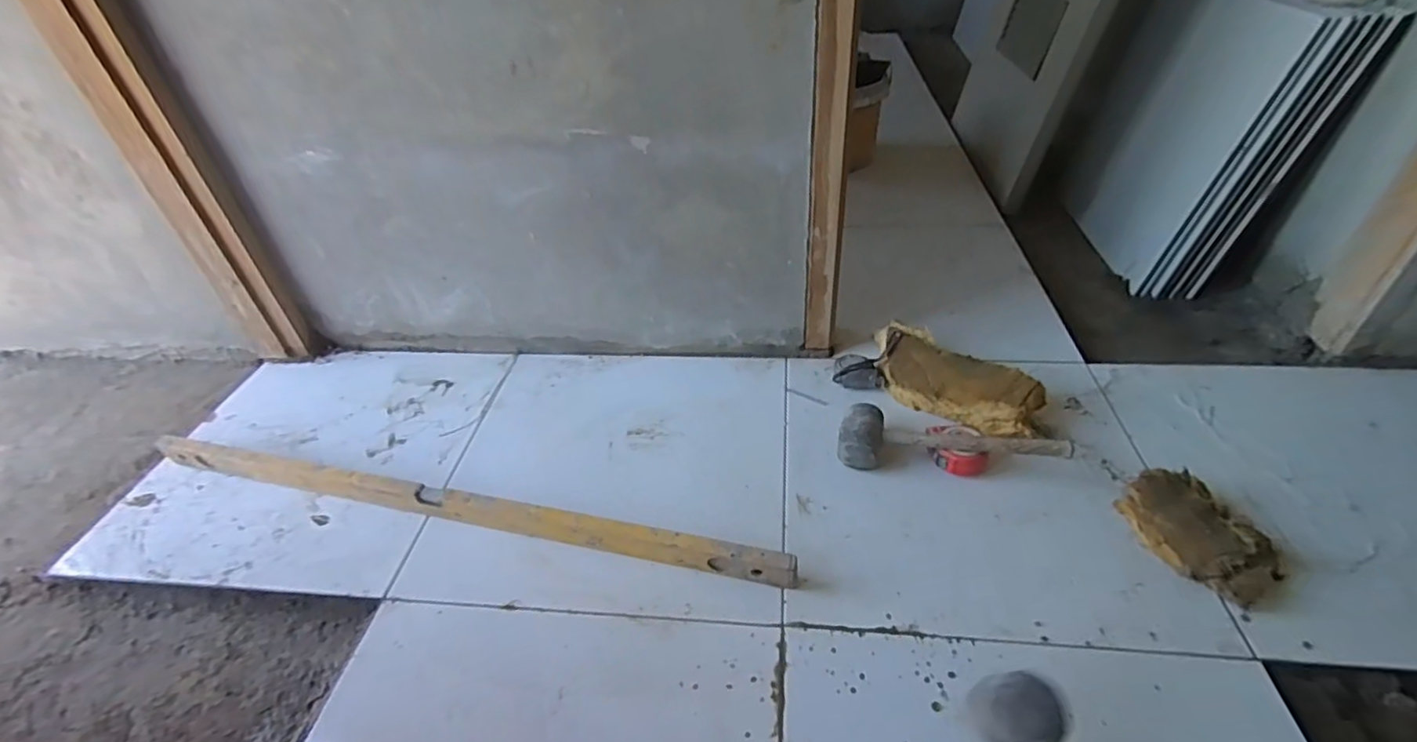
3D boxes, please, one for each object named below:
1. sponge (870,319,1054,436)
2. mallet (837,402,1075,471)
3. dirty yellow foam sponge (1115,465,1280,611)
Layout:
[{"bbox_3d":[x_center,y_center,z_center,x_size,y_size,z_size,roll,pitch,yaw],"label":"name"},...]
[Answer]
[{"bbox_3d":[0.370,0.019,0.955,0.116,0.072,0.290,-33,46,-29],"label":"sponge"},{"bbox_3d":[0.327,0.101,0.841,0.287,0.073,0.092,6,41,13],"label":"mallet"},{"bbox_3d":[0.588,0.193,0.731,0.117,0.051,0.163,-19,41,-15],"label":"dirty yellow foam sponge"}]

